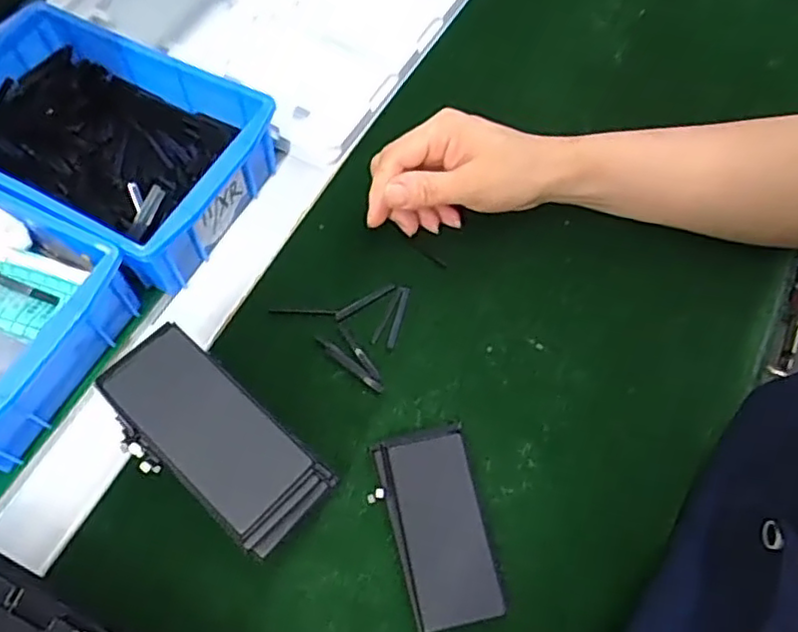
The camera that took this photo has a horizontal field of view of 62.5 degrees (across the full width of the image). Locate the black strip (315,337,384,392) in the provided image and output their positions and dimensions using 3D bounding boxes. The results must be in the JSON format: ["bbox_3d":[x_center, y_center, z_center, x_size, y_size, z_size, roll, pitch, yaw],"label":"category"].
[{"bbox_3d":[-0.030,0.028,0.393,0.052,0.004,0.007,36,68,17],"label":"black strip"}]

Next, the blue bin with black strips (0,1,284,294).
[{"bbox_3d":[-0.194,-0.113,0.434,0.201,0.059,0.136,26,65,13],"label":"blue bin with black strips"}]

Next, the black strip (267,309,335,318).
[{"bbox_3d":[-0.060,-0.003,0.411,0.041,0.004,0.005,2,62,1],"label":"black strip"}]

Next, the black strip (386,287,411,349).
[{"bbox_3d":[0.000,0.000,0.408,0.006,0.004,0.042,13,63,7],"label":"black strip"}]

